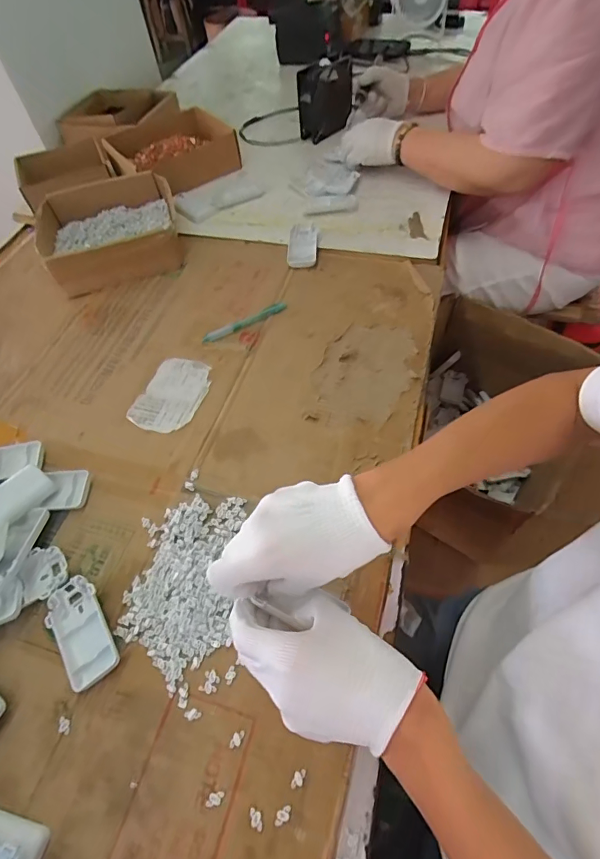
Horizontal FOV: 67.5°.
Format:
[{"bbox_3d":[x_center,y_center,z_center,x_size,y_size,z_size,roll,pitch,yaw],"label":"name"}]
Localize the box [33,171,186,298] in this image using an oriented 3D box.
[{"bbox_3d":[-0.316,-0.330,0.749,0.212,0.063,0.206,-14,58,-5],"label":"box"}]

